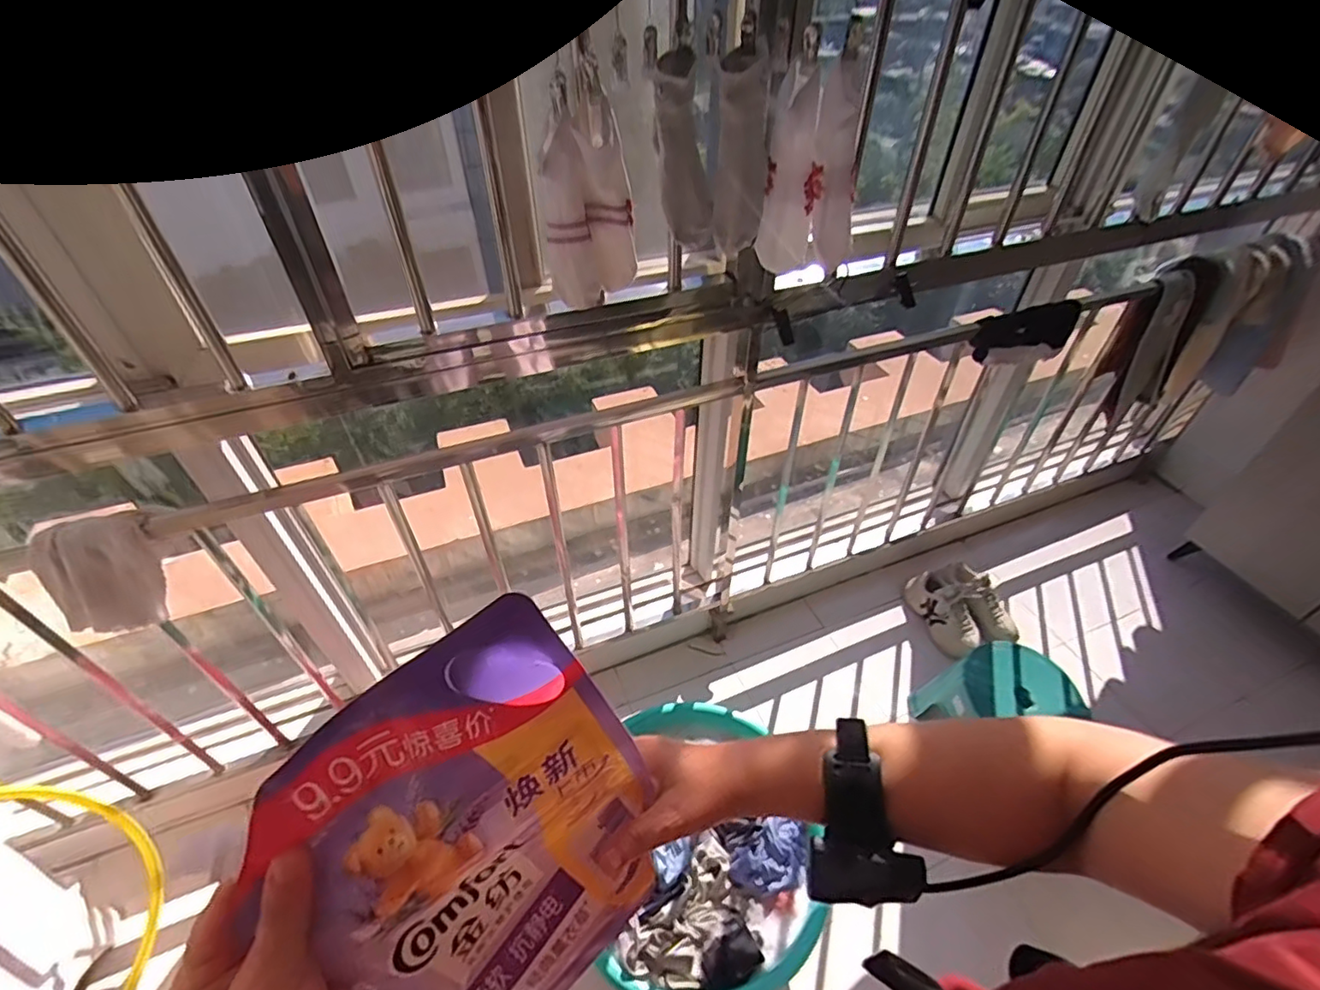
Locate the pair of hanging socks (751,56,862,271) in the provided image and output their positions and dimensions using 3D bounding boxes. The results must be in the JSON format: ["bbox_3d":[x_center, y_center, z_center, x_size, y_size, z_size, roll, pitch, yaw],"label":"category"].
[{"bbox_3d":[0.195,-0.404,0.745,0.124,0.230,0.046,10,45,10],"label":"pair of hanging socks"}]

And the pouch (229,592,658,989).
[{"bbox_3d":[-0.084,0.191,0.331,0.165,0.244,0.033,-36,31,-17],"label":"pouch"}]

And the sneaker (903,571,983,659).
[{"bbox_3d":[0.794,0.331,1.668,0.090,0.118,0.255,-21,48,-21],"label":"sneaker"}]

